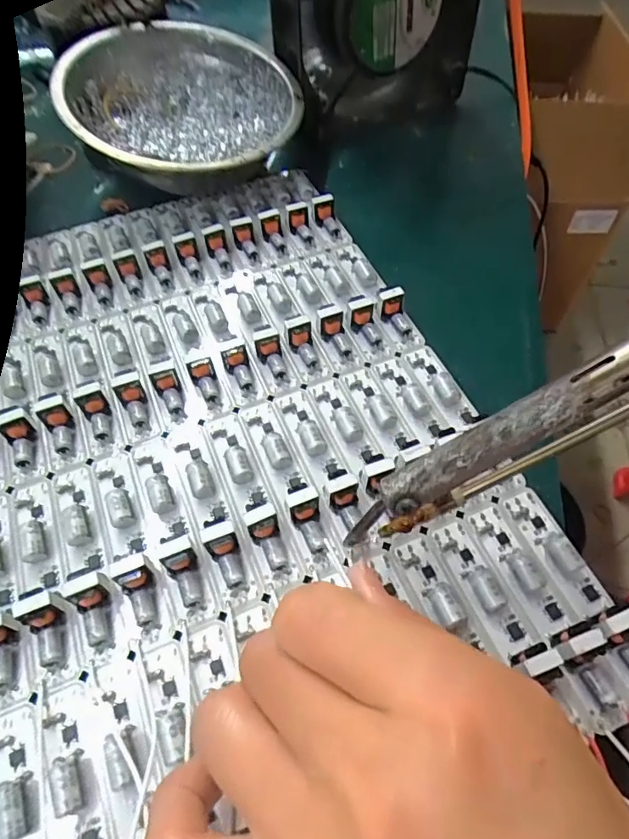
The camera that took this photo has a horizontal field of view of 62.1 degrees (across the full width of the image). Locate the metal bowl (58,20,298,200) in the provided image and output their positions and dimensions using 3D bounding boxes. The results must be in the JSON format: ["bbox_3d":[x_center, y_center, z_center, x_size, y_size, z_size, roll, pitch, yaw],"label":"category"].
[{"bbox_3d":[-0.072,-0.170,0.296,0.123,0.047,0.136,-11,57,-9],"label":"metal bowl"}]

